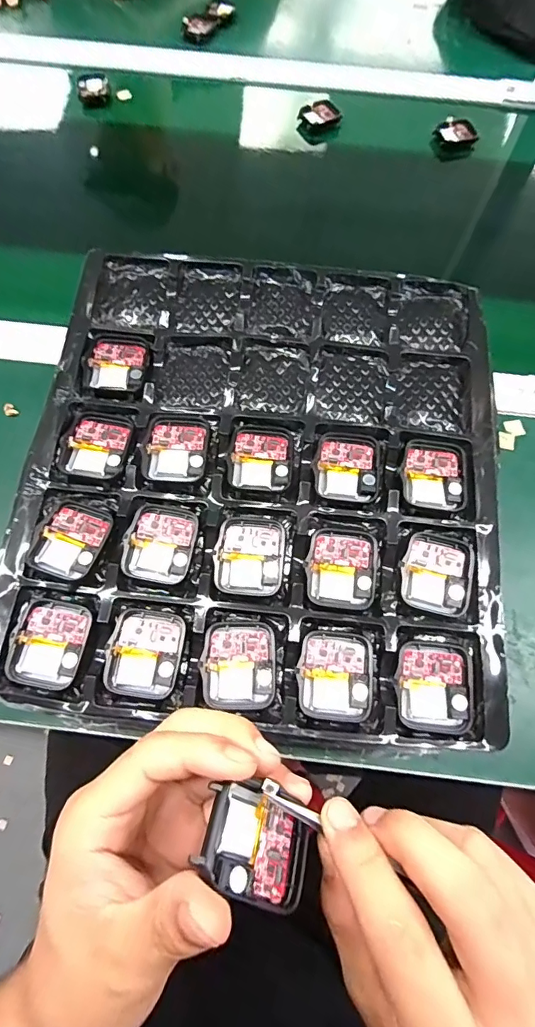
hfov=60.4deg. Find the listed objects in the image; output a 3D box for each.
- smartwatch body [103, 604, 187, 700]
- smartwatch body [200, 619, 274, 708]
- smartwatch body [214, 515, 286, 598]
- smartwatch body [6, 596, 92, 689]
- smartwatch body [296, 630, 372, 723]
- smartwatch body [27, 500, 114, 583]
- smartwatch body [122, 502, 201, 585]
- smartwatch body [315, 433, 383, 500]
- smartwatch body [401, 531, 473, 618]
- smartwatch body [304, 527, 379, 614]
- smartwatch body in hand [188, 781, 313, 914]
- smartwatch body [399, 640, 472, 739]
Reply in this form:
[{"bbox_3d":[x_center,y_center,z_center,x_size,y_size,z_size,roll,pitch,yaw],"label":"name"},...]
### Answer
[{"bbox_3d":[-0.063,0.072,0.238,0.037,0.007,0.043,10,70,3],"label":"smartwatch body"},{"bbox_3d":[-0.015,0.078,0.238,0.037,0.006,0.042,0,70,-1],"label":"smartwatch body"},{"bbox_3d":[-0.010,0.023,0.253,0.037,0.008,0.042,8,70,2],"label":"smartwatch body"},{"bbox_3d":[-0.113,0.068,0.240,0.036,0.008,0.043,10,70,3],"label":"smartwatch body"},{"bbox_3d":[0.034,0.083,0.236,0.036,0.007,0.042,8,70,2],"label":"smartwatch body"},{"bbox_3d":[-0.107,0.015,0.254,0.035,0.006,0.042,19,71,6],"label":"smartwatch body"},{"bbox_3d":[-0.058,0.016,0.255,0.037,0.007,0.043,11,70,3],"label":"smartwatch body"},{"bbox_3d":[0.047,-0.027,0.268,0.036,0.006,0.040,6,70,1],"label":"smartwatch body"},{"bbox_3d":[0.092,0.032,0.251,0.036,0.006,0.043,11,70,3],"label":"smartwatch body"},{"bbox_3d":[0.041,0.030,0.251,0.037,0.009,0.042,10,70,3],"label":"smartwatch body"},{"bbox_3d":[-0.004,0.123,0.171,0.044,0.006,0.034,32,44,-22],"label":"smartwatch body in hand"},{"bbox_3d":[0.084,0.088,0.234,0.035,0.010,0.042,7,70,2],"label":"smartwatch body"}]

